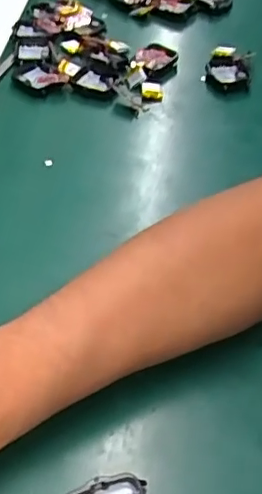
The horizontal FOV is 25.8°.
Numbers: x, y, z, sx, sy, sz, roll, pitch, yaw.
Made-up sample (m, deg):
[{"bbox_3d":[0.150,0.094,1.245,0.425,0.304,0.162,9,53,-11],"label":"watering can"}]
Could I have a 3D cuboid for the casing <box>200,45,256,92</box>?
[{"bbox_3d":[0.101,-0.184,0.586,0.046,0.017,0.069,14,49,11],"label":"casing"}]

